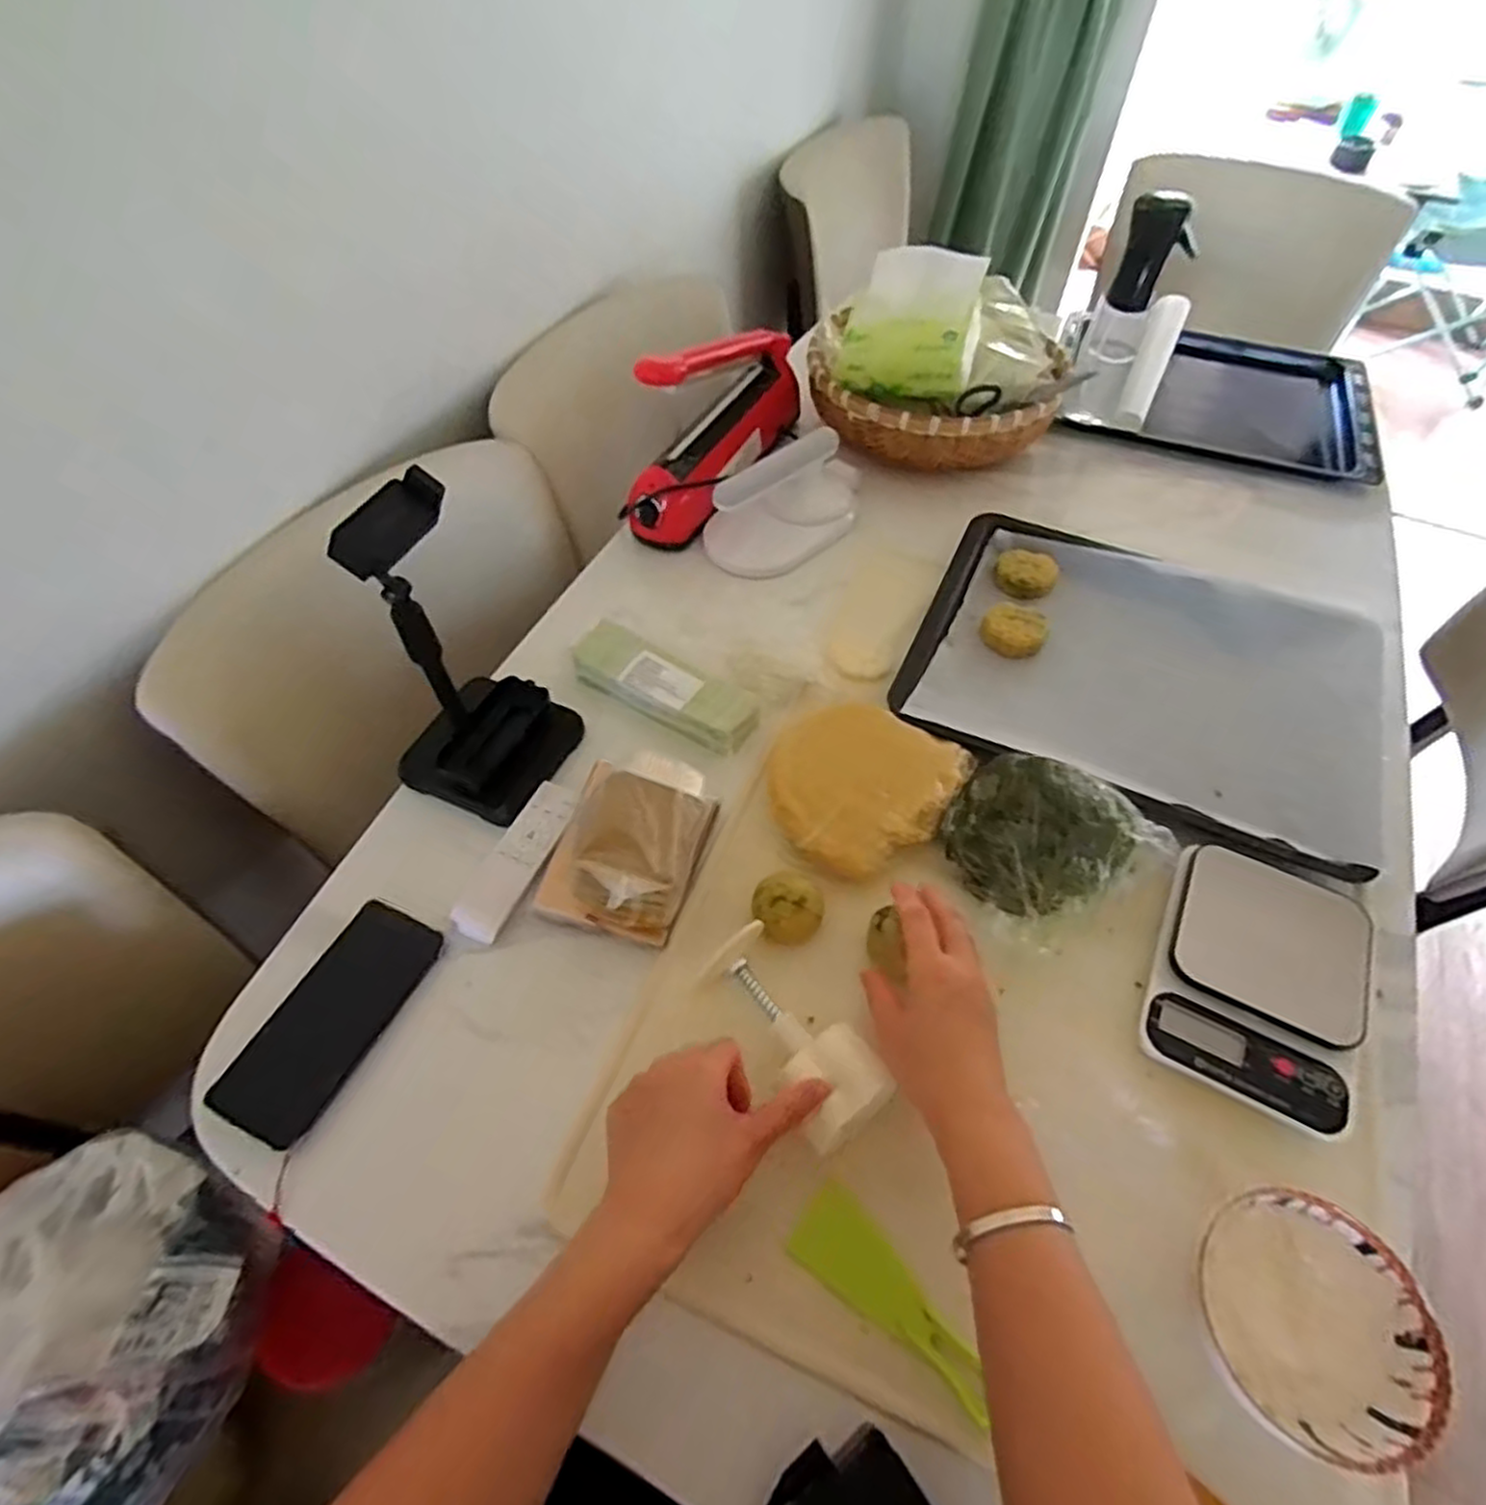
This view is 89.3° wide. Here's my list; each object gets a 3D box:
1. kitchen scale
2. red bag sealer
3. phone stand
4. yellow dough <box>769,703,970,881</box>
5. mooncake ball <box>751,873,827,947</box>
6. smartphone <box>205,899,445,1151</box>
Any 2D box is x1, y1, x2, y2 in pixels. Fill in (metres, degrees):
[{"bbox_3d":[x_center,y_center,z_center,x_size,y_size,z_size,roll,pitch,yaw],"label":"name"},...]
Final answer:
[{"bbox_3d":[0.366,0.160,0.532,0.132,0.026,0.168,23,58,15],"label":"kitchen scale"},{"bbox_3d":[-0.025,-0.386,0.845,0.075,0.192,0.314,24,58,16],"label":"red bag sealer"},{"bbox_3d":[-0.226,-0.068,0.573,0.116,0.253,0.124,21,57,13],"label":"phone stand"},{"bbox_3d":[0.094,0.028,0.626,0.142,0.034,0.145,0,55,0],"label":"yellow dough"},{"bbox_3d":[0.034,0.118,0.571,0.051,0.038,0.052,0,55,0],"label":"mooncake ball"},{"bbox_3d":[-0.289,0.184,0.529,0.075,0.013,0.159,22,58,14],"label":"smartphone"}]

